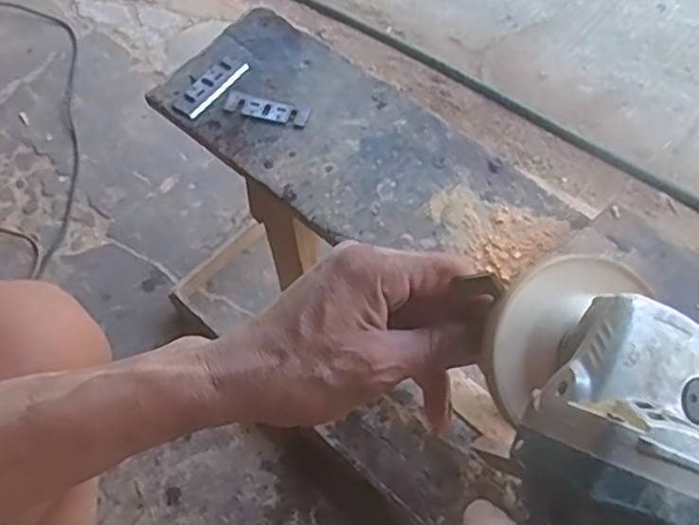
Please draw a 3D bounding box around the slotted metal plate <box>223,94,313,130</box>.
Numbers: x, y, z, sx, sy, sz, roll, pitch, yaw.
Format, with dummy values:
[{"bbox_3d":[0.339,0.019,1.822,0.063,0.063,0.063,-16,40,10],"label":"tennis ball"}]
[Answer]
[{"bbox_3d":[-0.079,-0.144,0.645,0.083,0.006,0.022,13,61,9],"label":"slotted metal plate"}]

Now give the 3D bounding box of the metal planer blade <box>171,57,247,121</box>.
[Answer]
[{"bbox_3d":[-0.136,-0.171,0.663,0.033,0.010,0.079,31,59,17],"label":"metal planer blade"}]

